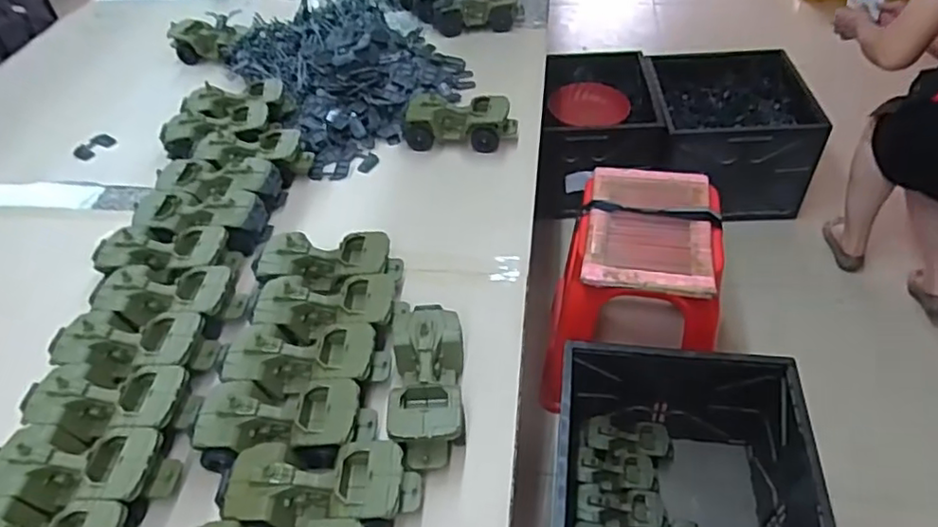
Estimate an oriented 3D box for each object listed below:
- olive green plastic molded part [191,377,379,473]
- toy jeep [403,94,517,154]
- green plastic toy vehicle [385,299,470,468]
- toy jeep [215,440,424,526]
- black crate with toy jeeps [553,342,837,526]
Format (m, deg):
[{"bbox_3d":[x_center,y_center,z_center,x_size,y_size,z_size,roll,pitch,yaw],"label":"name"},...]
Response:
[{"bbox_3d":[-0.203,0.171,0.702,0.194,0.065,0.088,-3,46,2],"label":"olive green plastic molded part"},{"bbox_3d":[-0.019,-0.245,1.101,0.200,0.074,0.068,1,46,6],"label":"toy jeep"},{"bbox_3d":[-0.049,0.131,0.732,0.081,0.068,0.203,-4,46,1],"label":"green plastic toy vehicle"},{"bbox_3d":[-0.151,0.230,0.645,0.198,0.074,0.084,-1,46,4],"label":"toy jeep"},{"bbox_3d":[0.378,0.410,1.194,0.431,0.324,0.464,4,46,9],"label":"black crate with toy jeeps"}]

